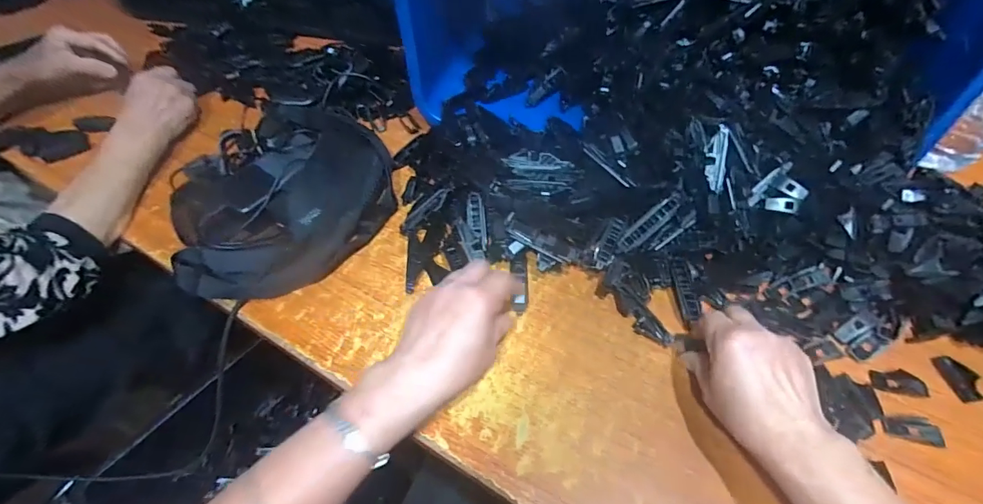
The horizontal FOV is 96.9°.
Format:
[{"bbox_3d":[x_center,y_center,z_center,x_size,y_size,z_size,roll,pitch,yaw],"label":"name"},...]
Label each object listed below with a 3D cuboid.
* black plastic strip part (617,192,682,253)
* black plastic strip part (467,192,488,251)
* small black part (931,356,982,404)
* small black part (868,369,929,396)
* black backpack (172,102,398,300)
[{"bbox_3d":[0.163,-0.031,0.446,0.081,0.012,0.017,-41,58,2],"label":"black plastic strip part"},{"bbox_3d":[-0.017,-0.035,0.493,0.020,0.007,0.066,-8,75,-3],"label":"black plastic strip part"},{"bbox_3d":[0.418,0.113,0.388,0.025,0.006,0.043,1,53,4],"label":"small black part"},{"bbox_3d":[0.361,0.116,0.387,0.044,0.004,0.023,1,53,4],"label":"small black part"},{"bbox_3d":[-0.251,-0.070,0.513,0.250,0.072,0.216,-39,60,-23],"label":"black backpack"}]

